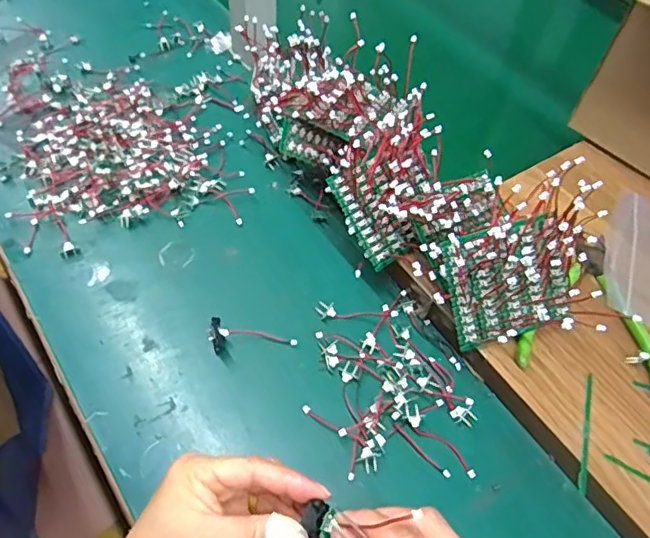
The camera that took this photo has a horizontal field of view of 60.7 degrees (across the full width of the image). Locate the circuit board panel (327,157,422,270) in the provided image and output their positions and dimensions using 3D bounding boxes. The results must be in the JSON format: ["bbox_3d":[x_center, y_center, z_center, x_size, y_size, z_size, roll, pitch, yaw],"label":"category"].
[{"bbox_3d":[0.040,-0.044,0.431,0.049,0.016,0.079,-29,94,-1],"label":"circuit board panel"}]

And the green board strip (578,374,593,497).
[{"bbox_3d":[0.178,0.109,0.376,0.005,0.004,0.084,17,59,9],"label":"green board strip"}]

